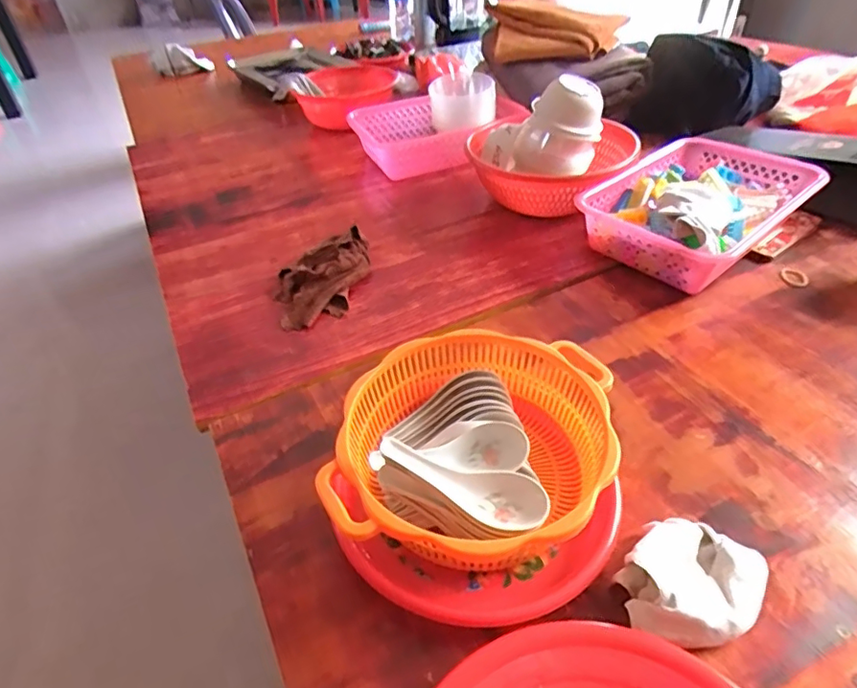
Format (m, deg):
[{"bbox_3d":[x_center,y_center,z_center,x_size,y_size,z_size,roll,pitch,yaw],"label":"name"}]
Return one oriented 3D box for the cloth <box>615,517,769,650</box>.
[{"bbox_3d":[0.192,0.174,0.392,0.085,0.039,0.102,27,50,31],"label":"cloth"}]

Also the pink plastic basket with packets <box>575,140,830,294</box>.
[{"bbox_3d":[0.375,-0.188,0.748,0.312,0.089,0.217,-31,48,-28],"label":"pink plastic basket with packets"}]

